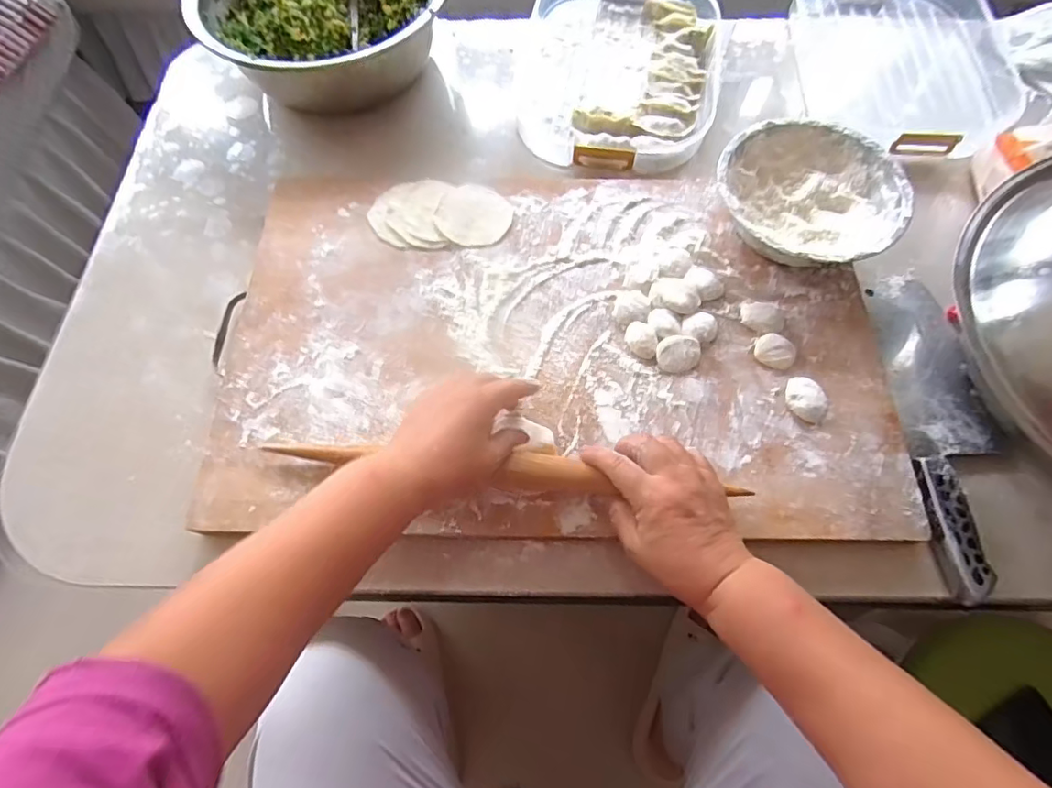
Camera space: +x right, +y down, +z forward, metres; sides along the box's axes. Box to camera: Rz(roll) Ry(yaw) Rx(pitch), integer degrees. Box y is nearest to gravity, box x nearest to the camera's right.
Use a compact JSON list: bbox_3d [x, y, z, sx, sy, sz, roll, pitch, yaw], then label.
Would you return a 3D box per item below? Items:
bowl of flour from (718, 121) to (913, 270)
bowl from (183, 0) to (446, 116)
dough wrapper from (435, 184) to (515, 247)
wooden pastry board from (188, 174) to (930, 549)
[{"bbox_3d":[0.256,-0.177,0.500,0.163,0.051,0.154,21,68,9],"label":"bowl of flour"},{"bbox_3d":[-0.225,-0.434,0.620,0.275,0.094,0.246,-14,67,-5],"label":"bowl"},{"bbox_3d":[-0.051,-0.178,0.531,0.072,0.004,0.070,15,71,2],"label":"dough wrapper"},{"bbox_3d":[0.022,-0.051,0.482,0.558,0.029,0.356,-1,66,0],"label":"wooden pastry board"}]

